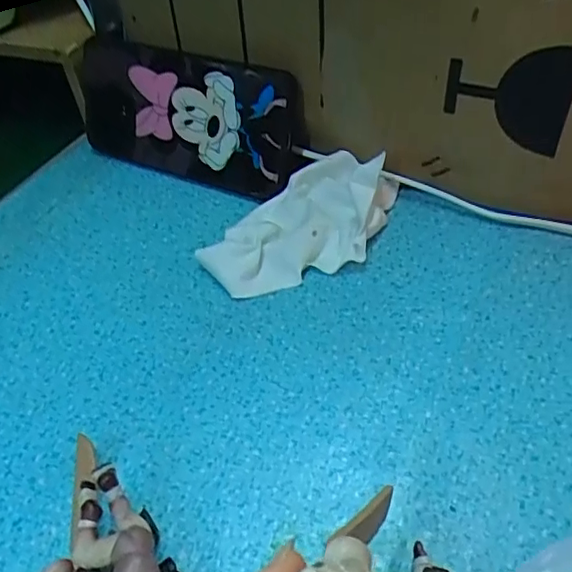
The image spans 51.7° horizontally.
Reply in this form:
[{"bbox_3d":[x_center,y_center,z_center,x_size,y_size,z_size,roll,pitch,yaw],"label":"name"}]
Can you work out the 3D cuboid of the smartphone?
[{"bbox_3d":[-0.062,-0.105,0.368,0.151,0.076,0.016,19,31,23],"label":"smartphone"}]

